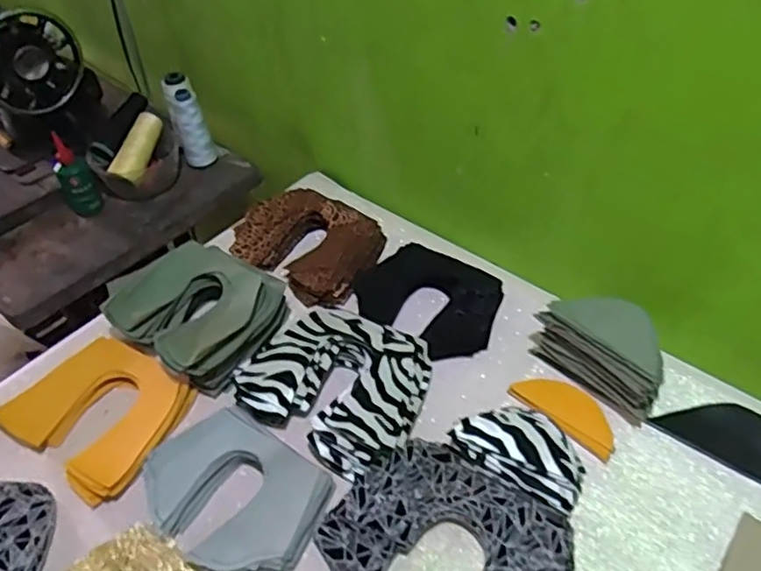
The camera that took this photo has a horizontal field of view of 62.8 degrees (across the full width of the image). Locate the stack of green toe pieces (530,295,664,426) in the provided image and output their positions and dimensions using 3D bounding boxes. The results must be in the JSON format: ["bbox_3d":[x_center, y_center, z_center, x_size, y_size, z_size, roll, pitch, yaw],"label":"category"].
[{"bbox_3d":[0.217,0.063,0.613,0.061,0.077,0.131,-37,54,-28],"label":"stack of green toe pieces"}]

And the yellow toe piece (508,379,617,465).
[{"bbox_3d":[0.184,0.120,0.606,0.050,0.005,0.108,-35,54,-27],"label":"yellow toe piece"}]

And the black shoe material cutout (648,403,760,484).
[{"bbox_3d":[0.332,0.140,0.575,0.129,0.006,0.060,31,55,29],"label":"black shoe material cutout"}]

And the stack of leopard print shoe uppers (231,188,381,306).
[{"bbox_3d":[-0.088,-0.055,0.776,0.172,0.045,0.142,26,53,26],"label":"stack of leopard print shoe uppers"}]

